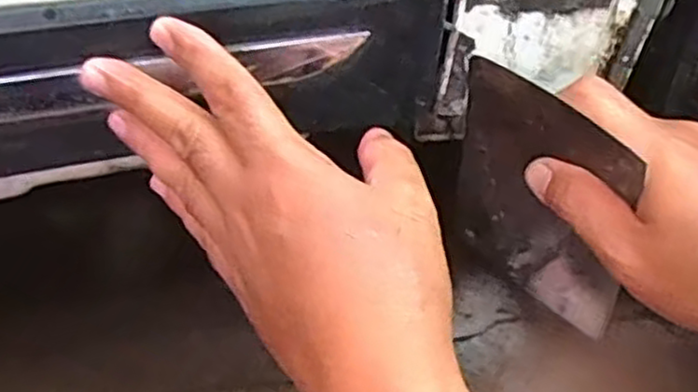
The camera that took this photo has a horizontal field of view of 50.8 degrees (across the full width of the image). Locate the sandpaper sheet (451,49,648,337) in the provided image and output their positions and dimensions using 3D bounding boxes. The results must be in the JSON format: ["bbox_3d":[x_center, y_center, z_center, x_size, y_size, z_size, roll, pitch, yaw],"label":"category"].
[{"bbox_3d":[0.090,0.004,0.356,0.007,0.133,0.096,-35,54,-24],"label":"sandpaper sheet"}]

